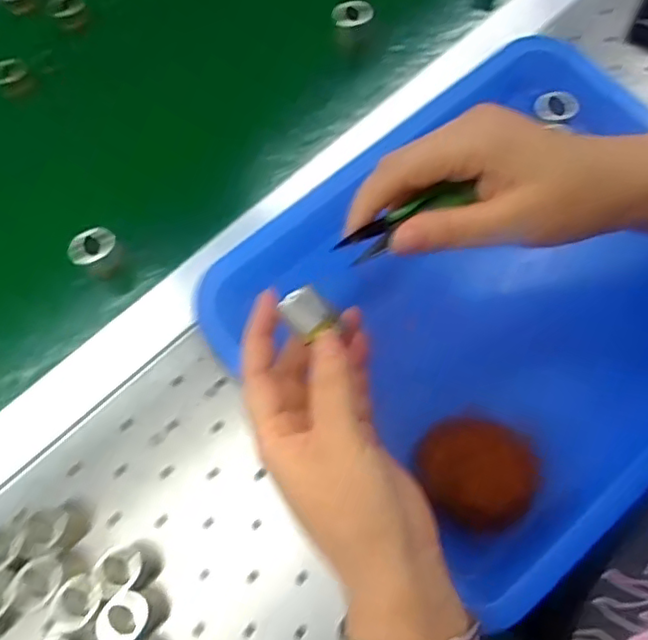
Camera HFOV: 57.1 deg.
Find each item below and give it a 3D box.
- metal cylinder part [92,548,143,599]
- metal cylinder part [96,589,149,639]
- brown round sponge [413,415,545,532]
[{"bbox_3d":[-0.107,0.135,0.323,0.023,0.029,0.022,-14,71,-4],"label":"metal cylinder part"},{"bbox_3d":[-0.103,0.156,0.317,0.024,0.033,0.023,-14,71,-4],"label":"metal cylinder part"},{"bbox_3d":[0.087,0.086,0.344,0.068,0.014,0.061,22,73,8],"label":"brown round sponge"}]

